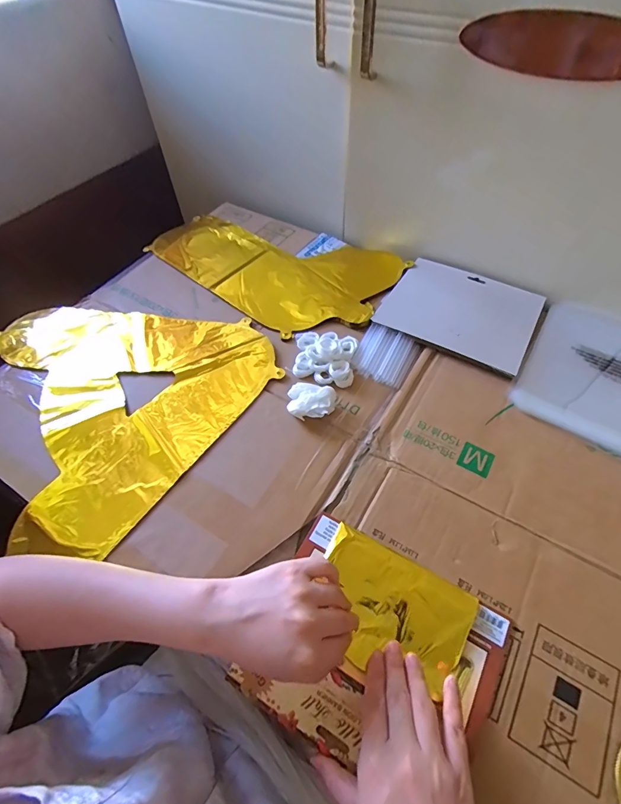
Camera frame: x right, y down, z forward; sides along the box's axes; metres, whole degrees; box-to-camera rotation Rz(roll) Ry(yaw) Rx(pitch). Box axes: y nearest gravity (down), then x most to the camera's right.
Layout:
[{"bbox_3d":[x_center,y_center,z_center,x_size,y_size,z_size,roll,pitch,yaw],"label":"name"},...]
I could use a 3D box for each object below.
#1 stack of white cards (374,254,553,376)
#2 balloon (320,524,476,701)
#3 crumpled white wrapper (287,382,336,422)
[{"bbox_3d":[0.205,-0.124,0.544,0.192,0.012,0.152,28,61,18],"label":"stack of white cards"},{"bbox_3d":[0.068,0.183,0.356,0.134,0.013,0.093,27,61,18],"label":"balloon"},{"bbox_3d":[0.000,0.000,0.462,0.052,0.023,0.045,16,58,12],"label":"crumpled white wrapper"}]

